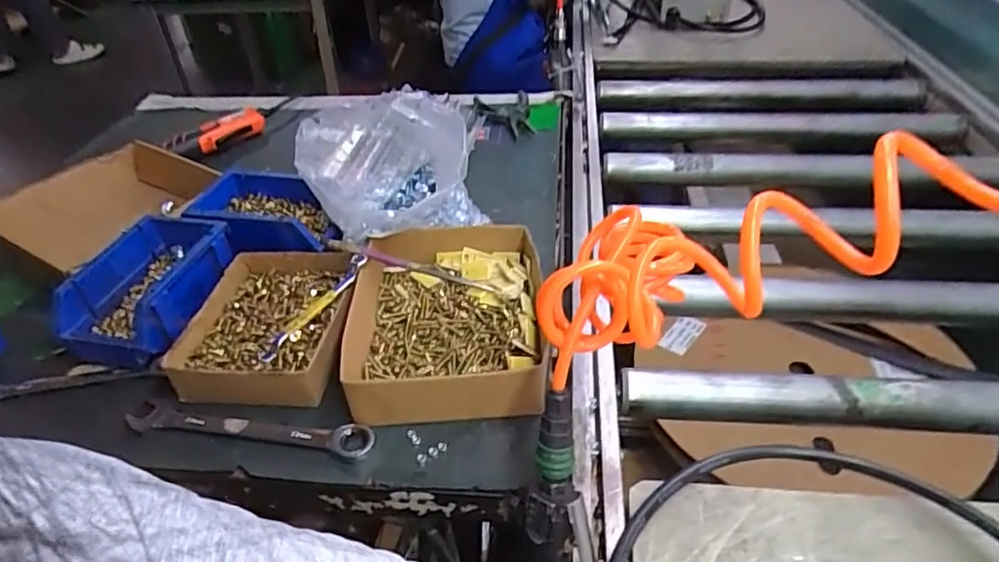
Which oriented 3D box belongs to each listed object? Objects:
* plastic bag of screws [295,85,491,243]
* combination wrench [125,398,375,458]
[{"bbox_3d":[-0.118,-0.124,0.648,0.172,0.155,0.114,-17,42,-17],"label":"plastic bag of screws"},{"bbox_3d":[-0.214,0.123,0.513,0.224,0.010,0.030,6,40,10],"label":"combination wrench"}]

